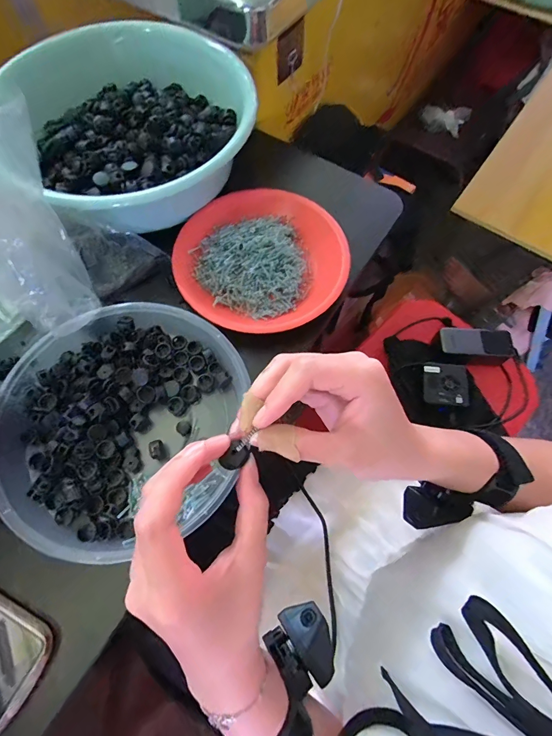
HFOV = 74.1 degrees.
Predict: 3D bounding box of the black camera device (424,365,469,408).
[{"bbox_3d":[0.297,0.031,0.634,0.076,0.019,0.072,8,68,2],"label":"black camera device"}]

